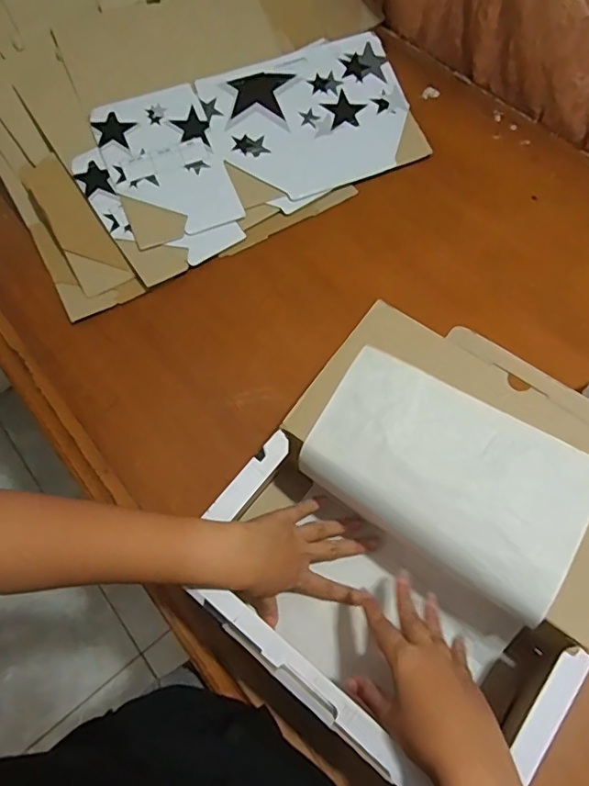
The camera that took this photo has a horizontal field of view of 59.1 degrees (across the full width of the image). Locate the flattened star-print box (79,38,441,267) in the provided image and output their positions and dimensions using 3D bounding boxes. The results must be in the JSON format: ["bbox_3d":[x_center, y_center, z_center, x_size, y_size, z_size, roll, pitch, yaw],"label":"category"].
[{"bbox_3d":[-0.055,-0.335,0.693,0.439,0.011,0.226,-29,86,-10],"label":"flattened star-print box"}]

